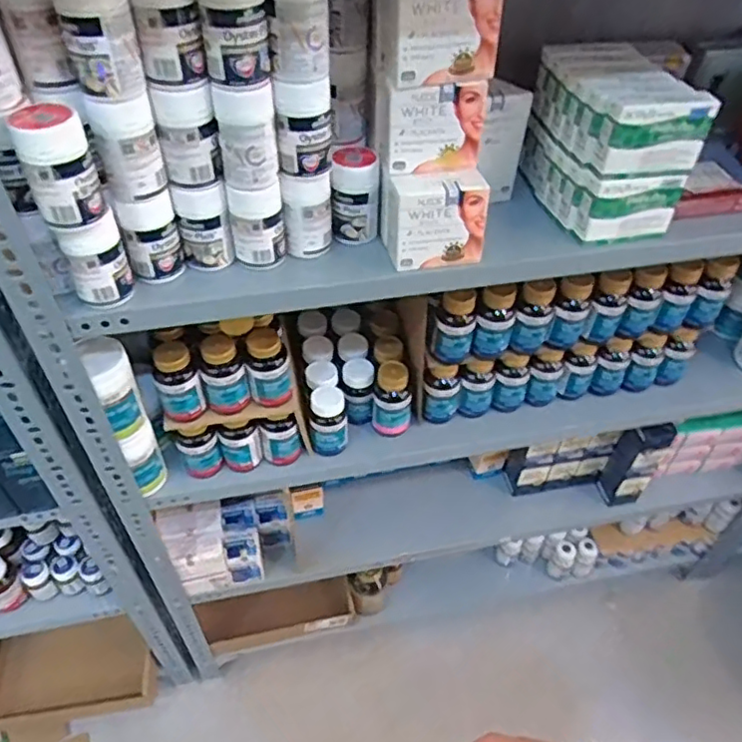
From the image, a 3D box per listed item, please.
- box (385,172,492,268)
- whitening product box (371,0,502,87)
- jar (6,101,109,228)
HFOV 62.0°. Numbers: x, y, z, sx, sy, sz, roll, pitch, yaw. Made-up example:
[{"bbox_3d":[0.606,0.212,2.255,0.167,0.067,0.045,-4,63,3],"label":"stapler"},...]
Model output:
[{"bbox_3d":[0.064,-0.162,0.636,0.103,0.084,0.083,-4,46,-5],"label":"box"},{"bbox_3d":[0.057,-0.313,0.547,0.098,0.084,0.078,-7,47,-8],"label":"whitening product box"},{"bbox_3d":[-0.253,-0.167,0.501,0.052,0.083,0.051,-21,50,-21],"label":"jar"}]

